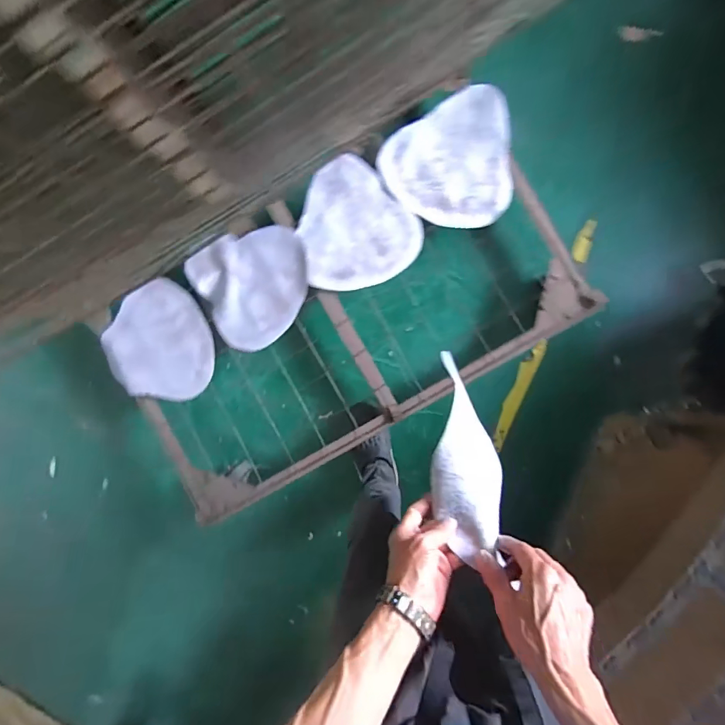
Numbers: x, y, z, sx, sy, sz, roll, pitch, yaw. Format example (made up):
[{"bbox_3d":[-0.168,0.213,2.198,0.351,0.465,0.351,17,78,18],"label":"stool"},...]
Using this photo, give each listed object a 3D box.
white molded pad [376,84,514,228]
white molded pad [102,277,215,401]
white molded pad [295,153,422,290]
[{"bbox_3d":[0.212,-0.522,1.135,0.332,0.049,0.338,-4,90,6],"label":"white molded pad"},{"bbox_3d":[-0.573,-0.054,1.214,0.289,0.046,0.336,-14,89,6],"label":"white molded pad"},{"bbox_3d":[-0.016,-0.371,1.150,0.302,0.027,0.337,-13,93,6],"label":"white molded pad"}]

